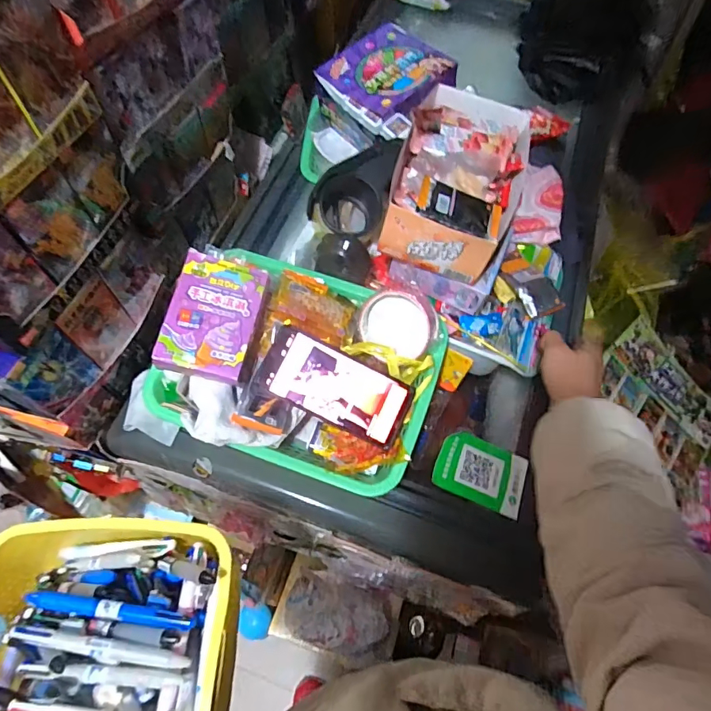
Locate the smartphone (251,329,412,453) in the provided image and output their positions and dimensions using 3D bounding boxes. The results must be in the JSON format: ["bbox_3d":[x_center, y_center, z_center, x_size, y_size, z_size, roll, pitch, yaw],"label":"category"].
[{"bbox_3d":[-0.021,0.034,0.513,0.165,0.012,0.076,27,79,-4],"label":"smartphone"}]

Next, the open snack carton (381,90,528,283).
[{"bbox_3d":[0.121,-0.222,0.573,0.137,0.090,0.254,23,60,-8],"label":"open snack carton"}]

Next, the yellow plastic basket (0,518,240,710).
[{"bbox_3d":[-0.210,0.254,0.361,0.217,0.075,0.240,-3,62,1],"label":"yellow plastic basket"}]

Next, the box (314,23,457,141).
[{"bbox_3d":[0.052,-0.412,0.693,0.166,0.044,0.186,-41,67,-17],"label":"box"}]

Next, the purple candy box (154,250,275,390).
[{"bbox_3d":[-0.151,-0.040,0.500,0.098,0.034,0.135,15,69,-11],"label":"purple candy box"}]

